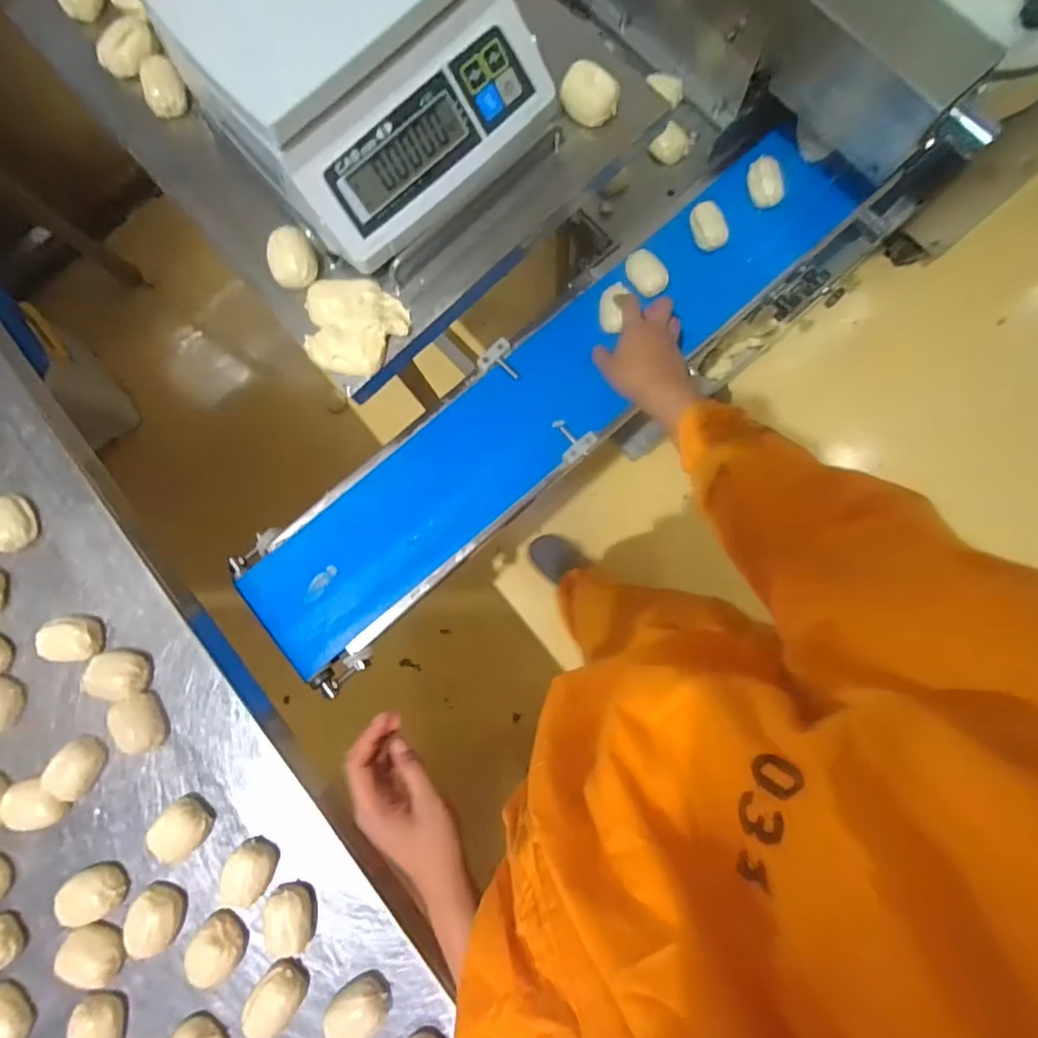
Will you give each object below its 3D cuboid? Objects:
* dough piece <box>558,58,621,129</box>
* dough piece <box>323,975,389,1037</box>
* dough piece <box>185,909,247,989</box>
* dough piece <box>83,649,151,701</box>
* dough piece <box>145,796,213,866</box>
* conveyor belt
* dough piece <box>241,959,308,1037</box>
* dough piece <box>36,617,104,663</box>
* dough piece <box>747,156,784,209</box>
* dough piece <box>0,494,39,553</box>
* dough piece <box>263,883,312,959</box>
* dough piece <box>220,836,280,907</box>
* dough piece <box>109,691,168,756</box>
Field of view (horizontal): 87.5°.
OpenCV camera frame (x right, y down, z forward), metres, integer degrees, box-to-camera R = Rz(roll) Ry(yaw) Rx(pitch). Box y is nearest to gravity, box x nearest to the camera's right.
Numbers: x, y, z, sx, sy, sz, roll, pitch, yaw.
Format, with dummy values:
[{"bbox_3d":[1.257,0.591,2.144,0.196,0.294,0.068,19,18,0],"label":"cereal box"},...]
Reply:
[{"bbox_3d":[0.069,-0.410,0.524,0.055,0.035,0.038,20,85,6],"label":"dough piece"},{"bbox_3d":[-0.153,0.463,0.511,0.043,0.044,0.044,0,83,4],"label":"dough piece"},{"bbox_3d":[-0.295,0.418,0.535,0.050,0.037,0.062,37,87,7],"label":"dough piece"},{"bbox_3d":[-0.416,0.162,0.571,0.057,0.030,0.050,-13,82,2],"label":"dough piece"},{"bbox_3d":[-0.339,0.312,0.545,0.051,0.036,0.049,0,83,4],"label":"dough piece"},{"bbox_3d":[0.072,-0.168,0.731,0.980,0.090,0.207,-38,82,-1],"label":"conveyor belt"},{"bbox_3d":[-0.232,0.458,0.519,0.040,0.034,0.057,31,86,7],"label":"dough piece"},{"bbox_3d":[-0.476,0.127,0.576,0.061,0.033,0.049,-8,83,3],"label":"dough piece"},{"bbox_3d":[0.323,-0.441,0.708,0.041,0.021,0.059,-13,82,2],"label":"dough piece"},{"bbox_3d":[-0.560,0.004,0.600,0.042,0.027,0.056,-37,82,-1],"label":"dough piece"},{"bbox_3d":[-0.224,0.387,0.530,0.036,0.033,0.055,-9,83,3],"label":"dough piece"},{"bbox_3d":[-0.268,0.348,0.537,0.044,0.033,0.057,20,85,6],"label":"dough piece"},{"bbox_3d":[-0.394,0.211,0.562,0.041,0.027,0.056,-19,82,1],"label":"dough piece"}]

